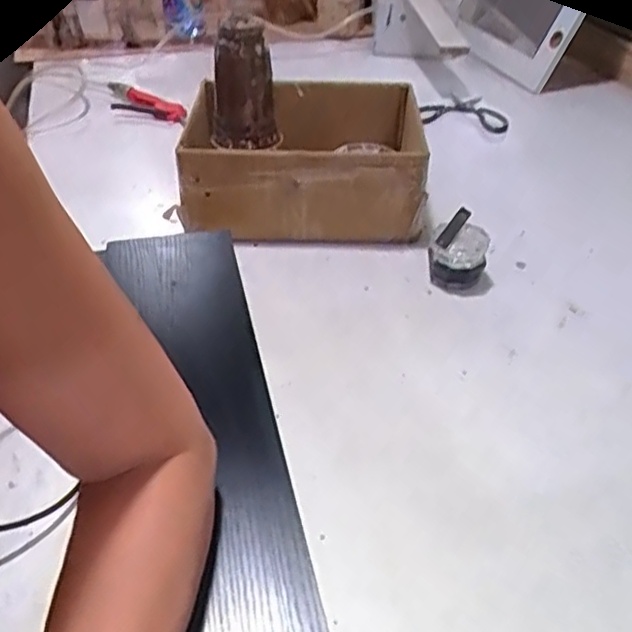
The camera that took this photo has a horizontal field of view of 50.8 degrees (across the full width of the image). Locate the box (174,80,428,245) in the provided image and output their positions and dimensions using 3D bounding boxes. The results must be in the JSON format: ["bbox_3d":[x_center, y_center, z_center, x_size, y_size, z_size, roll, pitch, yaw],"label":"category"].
[{"bbox_3d":[-0.012,-0.235,0.978,0.315,0.119,0.339,1,37,-1],"label":"box"}]

